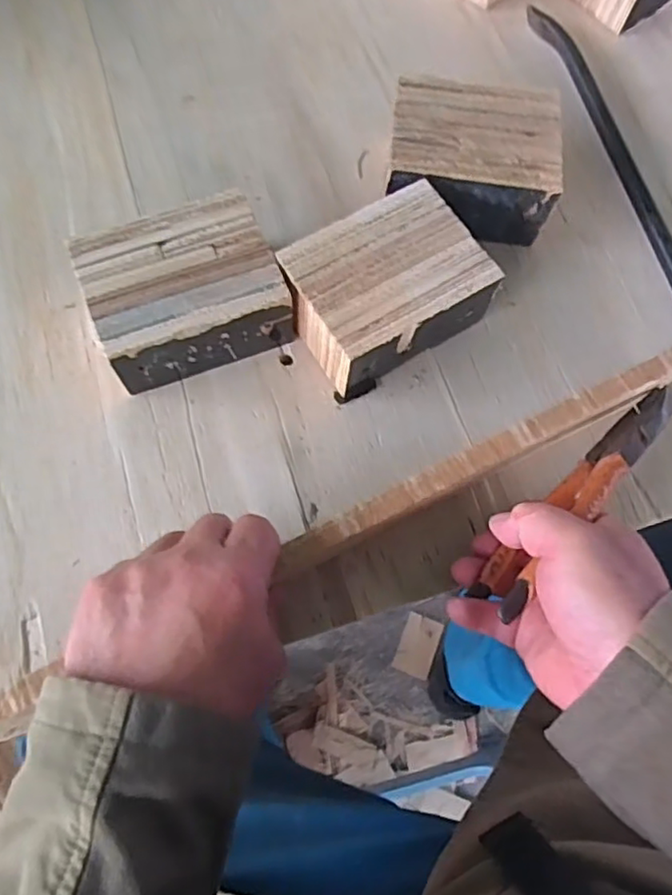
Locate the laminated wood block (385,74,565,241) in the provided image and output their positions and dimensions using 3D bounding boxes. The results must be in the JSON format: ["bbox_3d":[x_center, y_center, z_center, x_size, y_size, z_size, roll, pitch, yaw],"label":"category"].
[{"bbox_3d":[0.099,-0.211,0.474,0.121,0.063,0.104,7,71,2],"label":"laminated wood block"}]

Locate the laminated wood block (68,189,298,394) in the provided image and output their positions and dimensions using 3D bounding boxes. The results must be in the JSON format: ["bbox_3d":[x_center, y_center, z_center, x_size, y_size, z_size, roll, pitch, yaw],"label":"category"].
[{"bbox_3d":[-0.102,-0.101,0.433,0.126,0.065,0.098,-19,72,-7],"label":"laminated wood block"}]

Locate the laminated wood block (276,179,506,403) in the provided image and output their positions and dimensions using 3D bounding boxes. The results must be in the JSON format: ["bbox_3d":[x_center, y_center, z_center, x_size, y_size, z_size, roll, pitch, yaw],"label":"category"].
[{"bbox_3d":[0.032,-0.106,0.438,0.126,0.064,0.097,-32,74,-11],"label":"laminated wood block"}]

